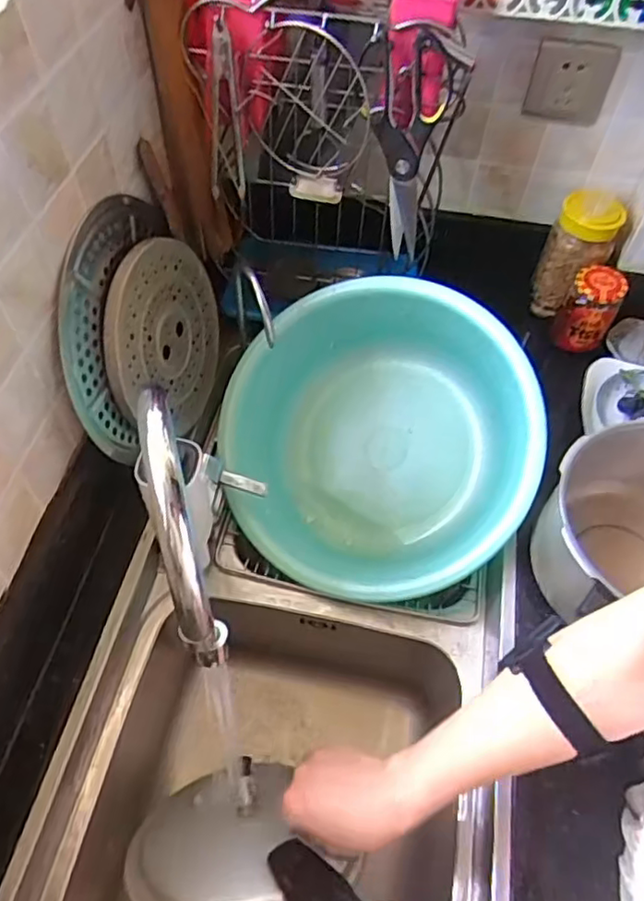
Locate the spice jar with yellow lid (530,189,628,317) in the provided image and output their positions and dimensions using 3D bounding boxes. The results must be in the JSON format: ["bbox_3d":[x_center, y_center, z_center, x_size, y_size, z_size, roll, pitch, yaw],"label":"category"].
[{"bbox_3d":[0.348,-0.268,0.857,0.080,0.161,0.092,23,58,13],"label":"spice jar with yellow lid"}]

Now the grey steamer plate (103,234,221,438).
[{"bbox_3d":[-0.175,-0.131,0.724,0.016,0.224,0.207,7,77,16],"label":"grey steamer plate"}]

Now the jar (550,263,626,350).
[{"bbox_3d":[0.363,-0.187,0.849,0.064,0.120,0.060,23,58,13],"label":"jar"}]

